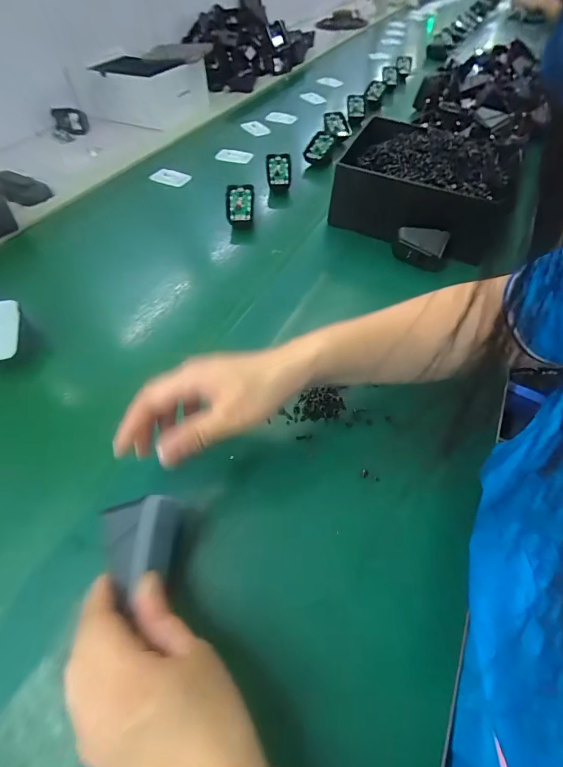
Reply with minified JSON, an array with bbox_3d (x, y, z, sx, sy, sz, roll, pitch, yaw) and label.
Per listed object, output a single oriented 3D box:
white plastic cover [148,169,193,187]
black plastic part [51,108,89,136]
[{"bbox_3d":[-0.203,-0.378,0.629,0.073,0.007,0.043,20,57,14],"label":"white plastic cover"},{"bbox_3d":[-0.452,-0.562,0.737,0.066,0.044,0.029,-7,55,-4],"label":"black plastic part"}]

